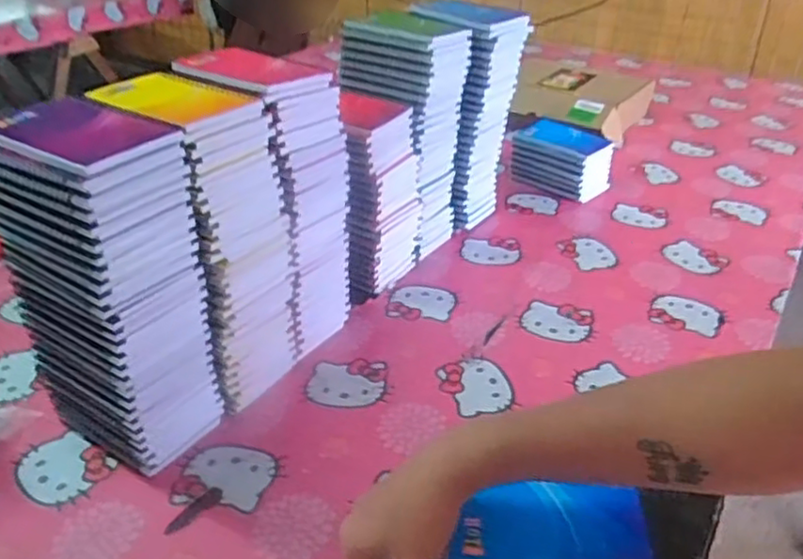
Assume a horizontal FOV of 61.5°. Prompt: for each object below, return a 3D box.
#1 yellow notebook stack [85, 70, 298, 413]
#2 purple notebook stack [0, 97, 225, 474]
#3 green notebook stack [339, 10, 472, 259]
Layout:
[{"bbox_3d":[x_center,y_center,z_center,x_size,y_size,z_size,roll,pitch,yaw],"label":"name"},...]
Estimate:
[{"bbox_3d":[-0.180,-0.031,0.636,0.142,0.287,0.104,26,41,35],"label":"yellow notebook stack"},{"bbox_3d":[-0.235,0.015,0.559,0.131,0.289,0.096,19,37,25],"label":"purple notebook stack"},{"bbox_3d":[0.006,-0.173,0.852,0.125,0.285,0.112,25,40,34],"label":"green notebook stack"}]

